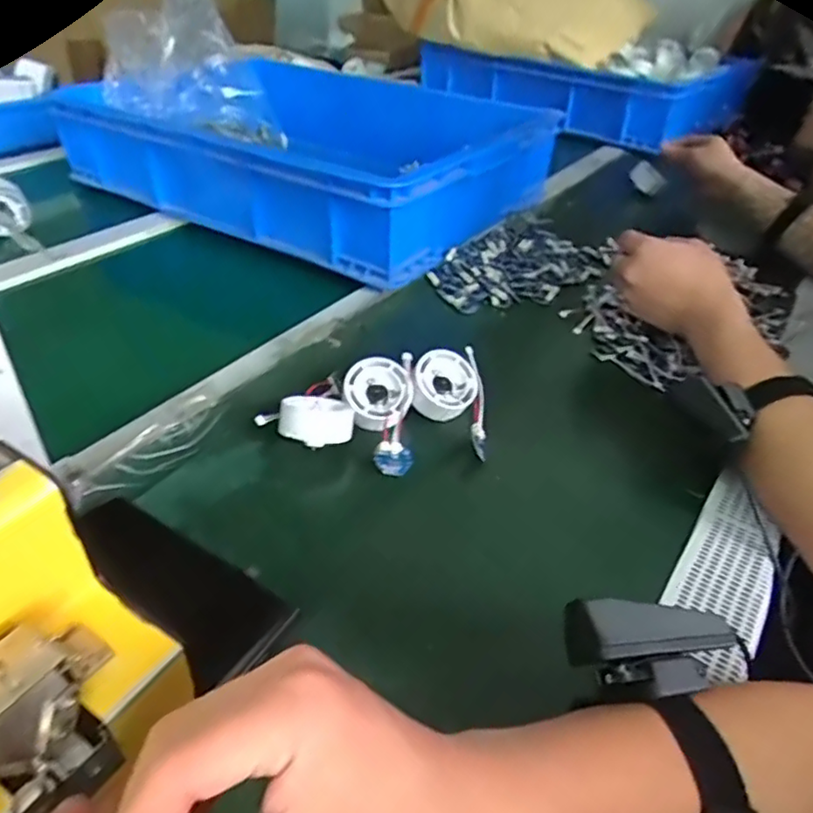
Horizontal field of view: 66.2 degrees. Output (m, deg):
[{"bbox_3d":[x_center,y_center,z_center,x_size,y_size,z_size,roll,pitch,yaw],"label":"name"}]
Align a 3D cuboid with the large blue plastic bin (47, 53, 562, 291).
[{"bbox_3d":[-0.151,-0.356,0.861,0.587,0.122,0.347,25,43,23],"label":"large blue plastic bin"}]

